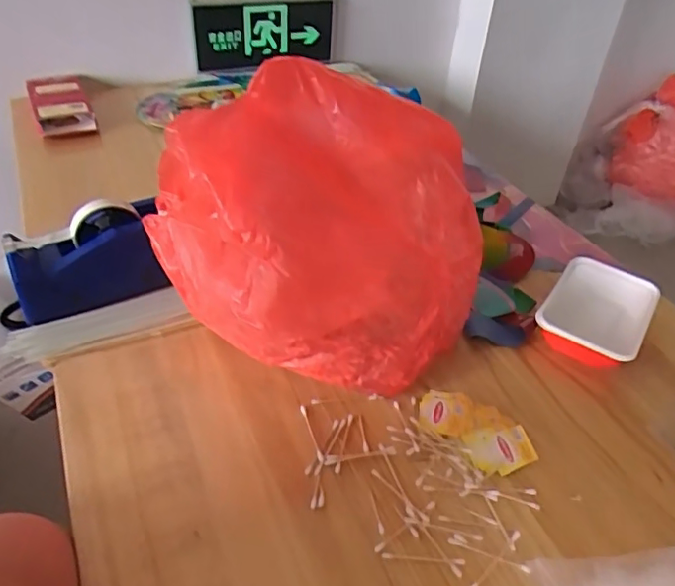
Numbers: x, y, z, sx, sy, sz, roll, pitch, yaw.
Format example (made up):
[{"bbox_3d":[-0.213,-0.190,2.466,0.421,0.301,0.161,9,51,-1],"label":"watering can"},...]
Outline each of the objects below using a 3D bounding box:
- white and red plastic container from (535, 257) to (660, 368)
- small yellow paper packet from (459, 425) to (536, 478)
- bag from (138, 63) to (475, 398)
[{"bbox_3d":[0.336,0.021,0.715,0.120,0.044,0.171,27,46,25],"label":"white and red plastic container"},{"bbox_3d":[0.166,0.159,0.570,0.066,0.012,0.051,-9,42,-13],"label":"small yellow paper packet"},{"bbox_3d":[-0.027,-0.075,0.623,0.289,0.309,0.314,-27,49,-31],"label":"bag"}]

